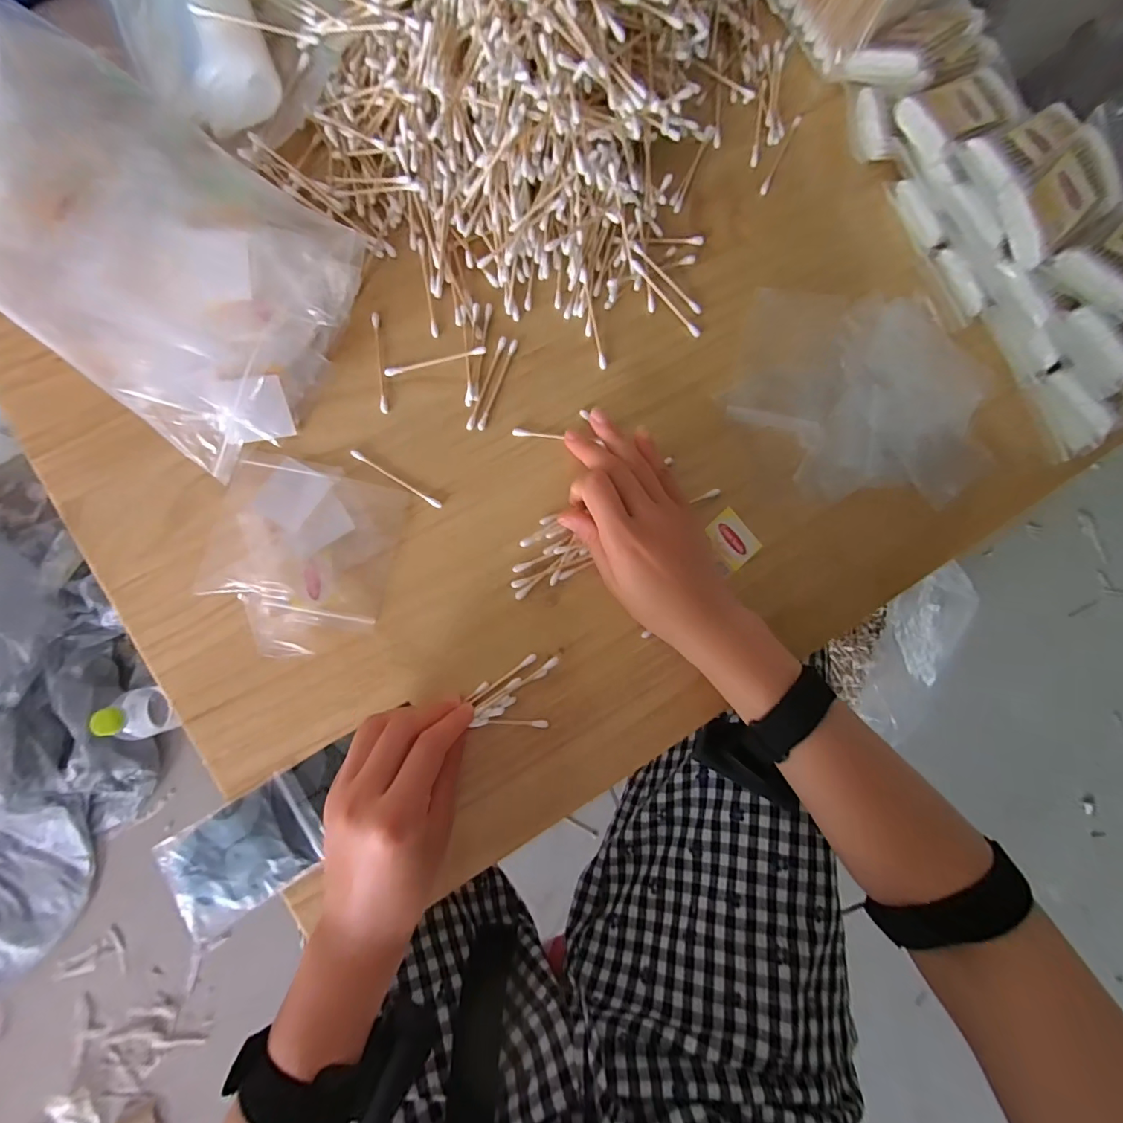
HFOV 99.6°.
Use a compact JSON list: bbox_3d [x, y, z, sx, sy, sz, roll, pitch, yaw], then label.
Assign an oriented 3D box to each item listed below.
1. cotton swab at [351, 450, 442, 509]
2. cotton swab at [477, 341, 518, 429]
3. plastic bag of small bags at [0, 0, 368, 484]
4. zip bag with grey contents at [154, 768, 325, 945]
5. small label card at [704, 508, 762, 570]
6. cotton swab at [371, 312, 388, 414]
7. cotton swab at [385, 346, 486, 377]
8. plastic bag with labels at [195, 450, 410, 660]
[{"bbox_3d":[-0.114,-0.057,0.327,0.070,0.004,0.005,32,85,-4],"label":"cotton swab"},{"bbox_3d":[-0.045,-0.126,0.336,0.005,0.004,0.071,21,85,-5],"label":"cotton swab"},{"bbox_3d":[-0.266,-0.198,0.297,0.259,0.047,0.172,38,84,-3],"label":"plastic bag of small bags"},{"bbox_3d":[-0.203,0.185,0.301,0.099,0.006,0.066,-33,91,-7],"label":"zip bag with grey contents"},{"bbox_3d":[0.126,-0.016,0.349,0.029,0.004,0.038,-42,92,-6],"label":"small label card"},{"bbox_3d":[-0.127,-0.139,0.330,0.006,0.004,0.071,-5,88,-6],"label":"cotton swab"},{"bbox_3d":[-0.088,-0.141,0.333,0.071,0.005,0.006,-15,89,-7],"label":"cotton swab"},{"bbox_3d":[-0.171,-0.003,0.314,0.112,0.015,0.124,12,86,-5],"label":"plastic bag with labels"}]

